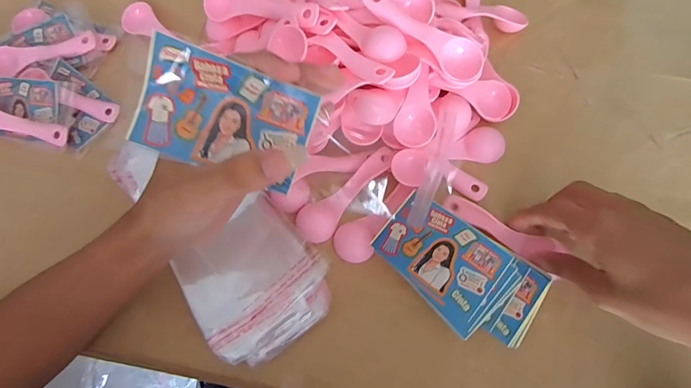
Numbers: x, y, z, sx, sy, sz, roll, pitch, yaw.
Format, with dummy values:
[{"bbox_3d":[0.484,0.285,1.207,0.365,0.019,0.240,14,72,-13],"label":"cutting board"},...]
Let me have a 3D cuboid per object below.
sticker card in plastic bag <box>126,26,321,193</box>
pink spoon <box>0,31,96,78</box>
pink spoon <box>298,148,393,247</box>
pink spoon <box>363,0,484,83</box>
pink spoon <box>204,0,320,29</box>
[{"bbox_3d":[-0.066,-0.041,0.190,0.090,0.007,0.057,21,102,-8],"label":"sticker card in plastic bag"},{"bbox_3d":[-0.317,-0.146,0.364,0.108,0.008,0.037,-15,72,-4],"label":"pink spoon"},{"bbox_3d":[0.000,-0.002,0.309,0.033,0.015,0.106,42,77,13],"label":"pink spoon"},{"bbox_3d":[0.065,-0.134,0.286,0.110,0.019,0.031,38,76,12],"label":"pink spoon"},{"bbox_3d":[-0.075,-0.165,0.307,0.108,0.024,0.028,17,73,7],"label":"pink spoon"}]

